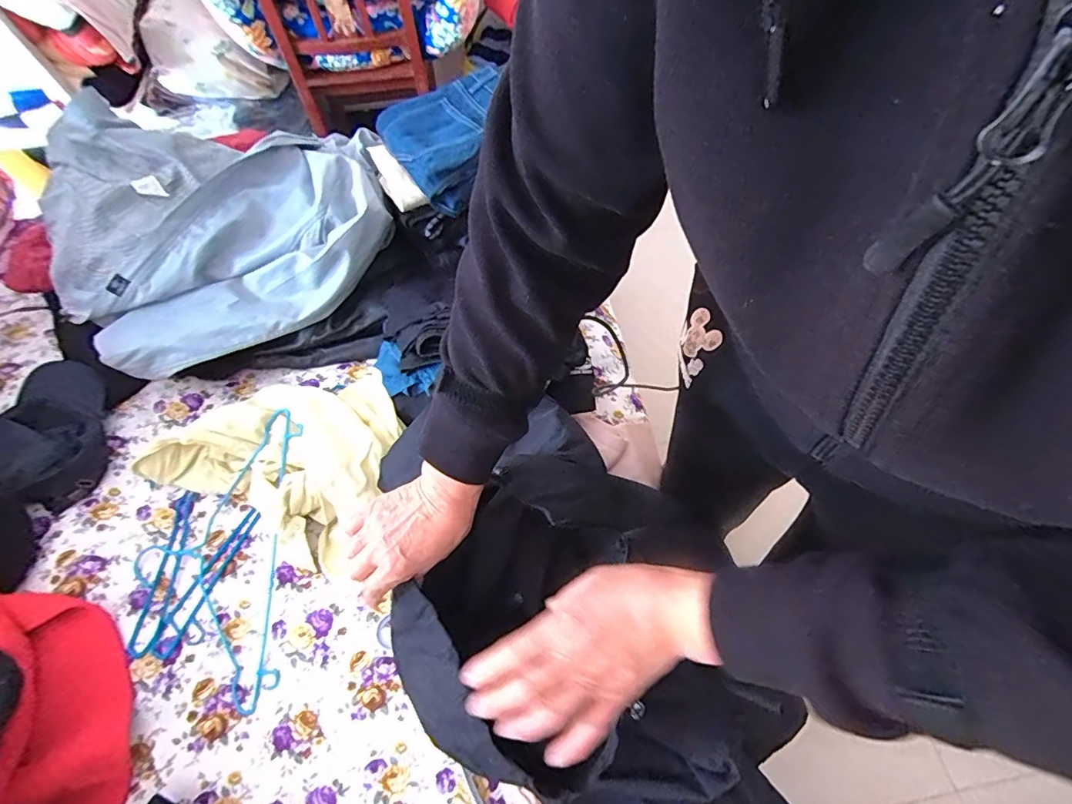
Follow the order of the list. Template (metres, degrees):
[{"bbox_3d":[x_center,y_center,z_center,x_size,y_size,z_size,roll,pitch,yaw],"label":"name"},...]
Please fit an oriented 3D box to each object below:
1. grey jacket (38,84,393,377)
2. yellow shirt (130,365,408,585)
[{"bbox_3d":[-0.526,-0.306,0.835,0.536,0.250,0.366,-29,63,-15],"label":"grey jacket"},{"bbox_3d":[-0.367,0.061,0.772,0.353,0.071,0.303,23,62,14],"label":"yellow shirt"}]

